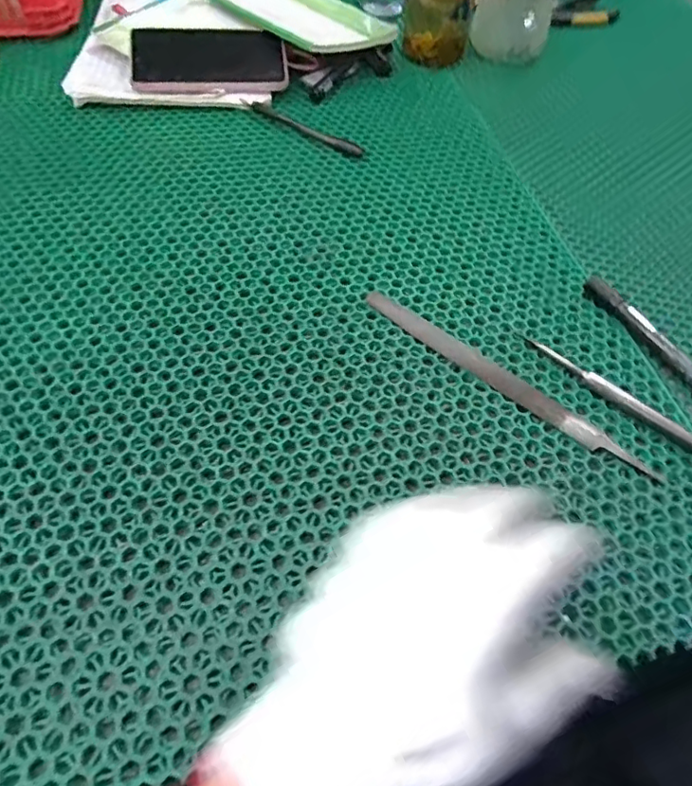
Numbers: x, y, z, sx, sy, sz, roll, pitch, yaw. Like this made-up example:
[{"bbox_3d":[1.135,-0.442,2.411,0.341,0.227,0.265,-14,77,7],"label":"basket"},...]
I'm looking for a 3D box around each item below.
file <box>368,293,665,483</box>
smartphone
[{"bbox_3d":[0.112,-0.012,0.400,0.239,0.007,0.020,37,61,19],"label":"file"},{"bbox_3d":[-0.147,-0.360,0.595,0.162,0.012,0.076,-7,88,-8],"label":"smartphone"}]

